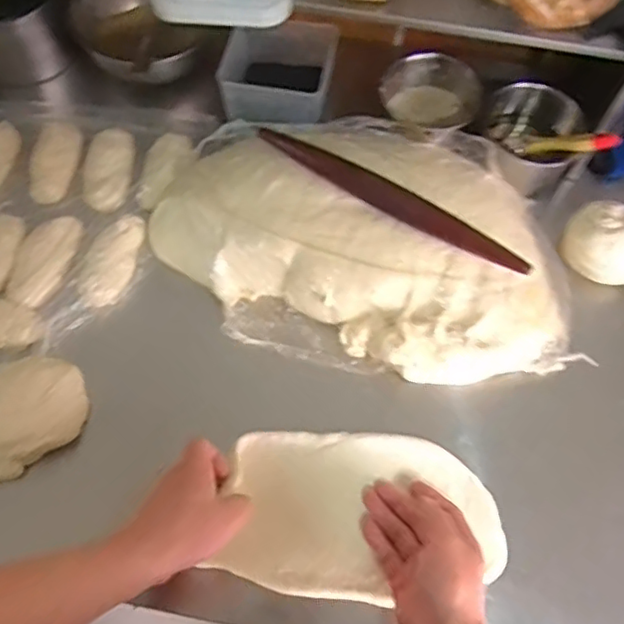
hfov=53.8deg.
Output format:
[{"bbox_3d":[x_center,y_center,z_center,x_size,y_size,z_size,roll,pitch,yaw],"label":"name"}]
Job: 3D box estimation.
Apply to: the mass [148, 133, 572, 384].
[{"bbox_3d":[0.059,-0.091,0.713,0.488,0.069,0.289,15,64,5],"label":"mass"}]

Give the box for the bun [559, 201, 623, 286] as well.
[{"bbox_3d":[0.350,-0.082,0.722,0.080,0.056,0.098,-39,71,-19],"label":"bun"}]

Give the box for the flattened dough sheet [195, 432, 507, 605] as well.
[{"bbox_3d":[0.050,0.193,0.602,0.261,0.024,0.158,6,64,1],"label":"flattened dough sheet"}]

